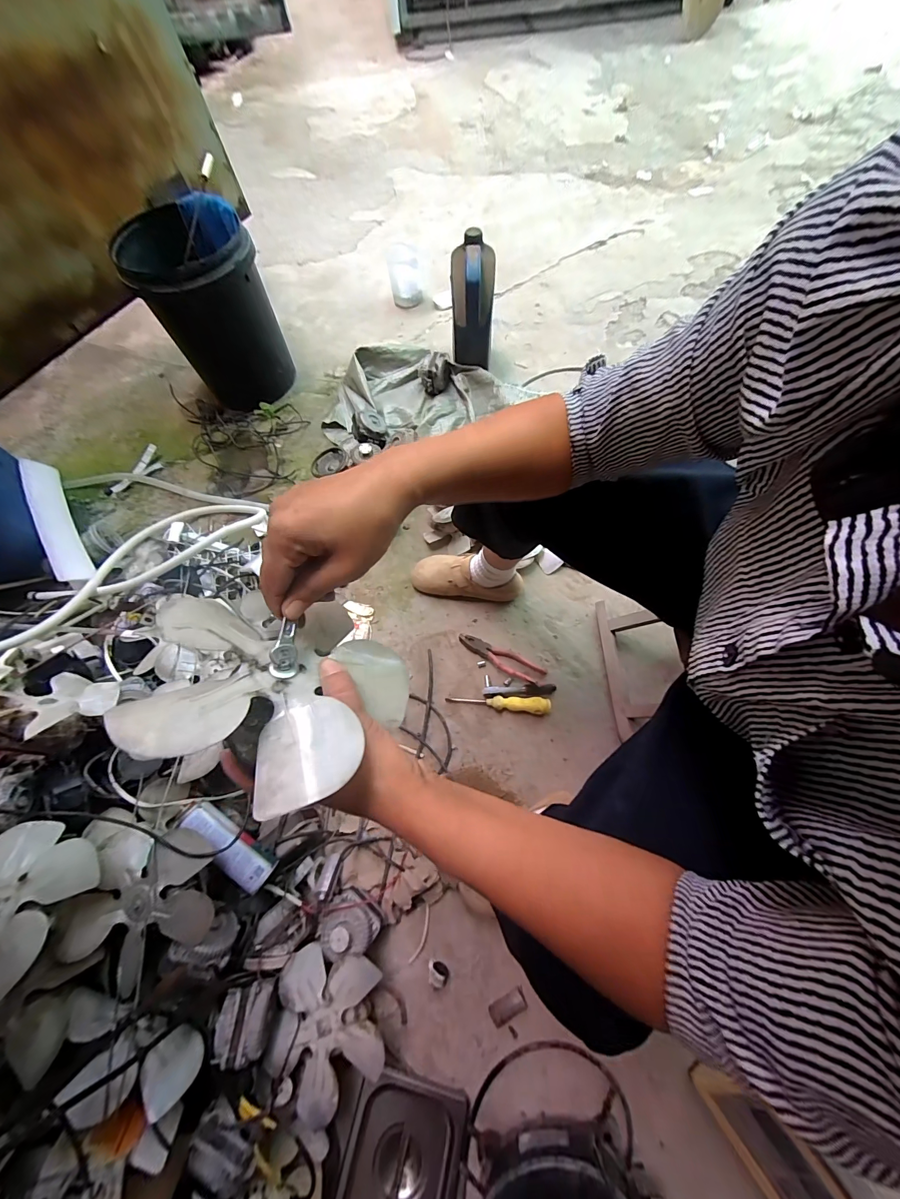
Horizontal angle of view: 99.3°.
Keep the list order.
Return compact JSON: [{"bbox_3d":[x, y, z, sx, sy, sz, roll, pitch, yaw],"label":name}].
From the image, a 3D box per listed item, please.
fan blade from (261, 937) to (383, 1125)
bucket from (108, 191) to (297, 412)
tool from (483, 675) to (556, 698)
[{"bbox_3d":[-0.173,0.610,0.541,0.159,0.025,0.167,6,68,5],"label":"fan blade"},{"bbox_3d":[-0.622,-0.778,1.032,0.285,0.330,0.272,-29,69,-8],"label":"bucket"},{"bbox_3d":[0.137,0.171,0.764,0.141,0.020,0.043,-4,68,1],"label":"tool"}]

